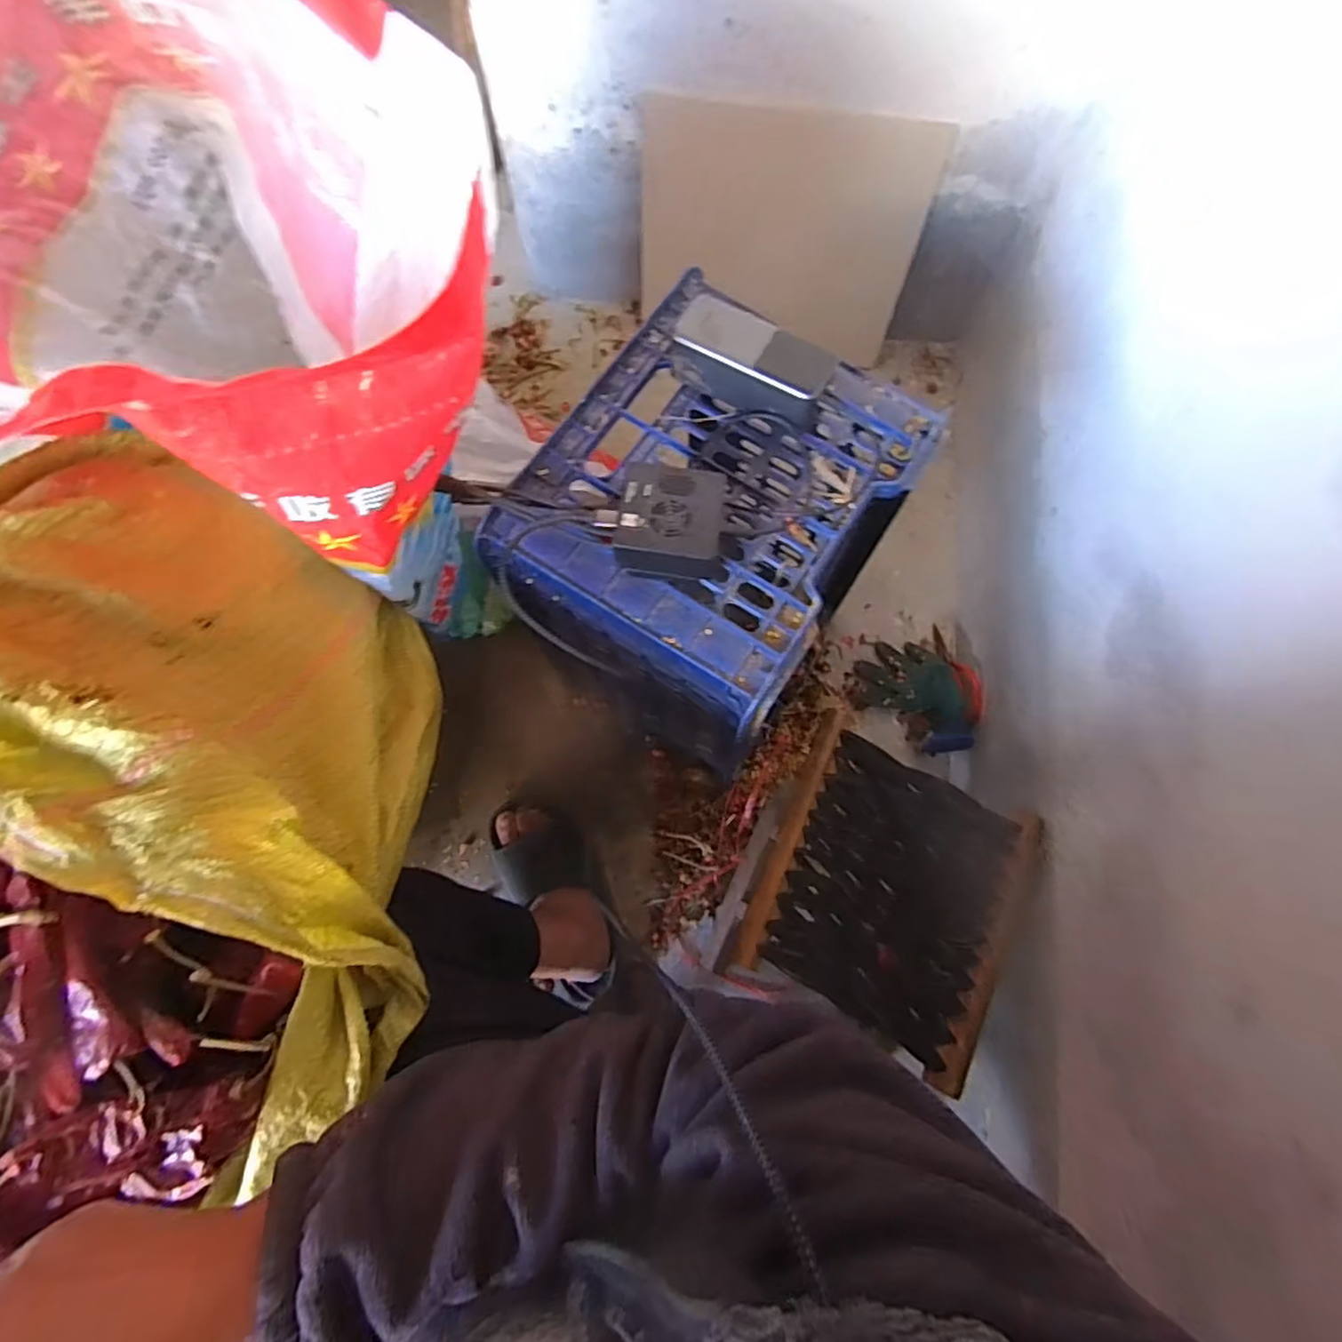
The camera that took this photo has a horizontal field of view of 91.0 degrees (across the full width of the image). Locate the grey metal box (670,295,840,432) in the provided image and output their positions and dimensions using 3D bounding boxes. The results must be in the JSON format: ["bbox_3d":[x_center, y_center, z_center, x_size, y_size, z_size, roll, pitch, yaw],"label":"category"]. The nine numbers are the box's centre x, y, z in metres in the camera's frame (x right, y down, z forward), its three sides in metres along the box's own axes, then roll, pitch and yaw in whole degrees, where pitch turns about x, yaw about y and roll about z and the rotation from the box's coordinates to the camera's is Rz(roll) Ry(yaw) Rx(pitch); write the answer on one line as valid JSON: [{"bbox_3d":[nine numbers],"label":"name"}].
[{"bbox_3d":[0.068,-0.256,0.544,0.130,0.051,0.064,26,75,7],"label":"grey metal box"}]

